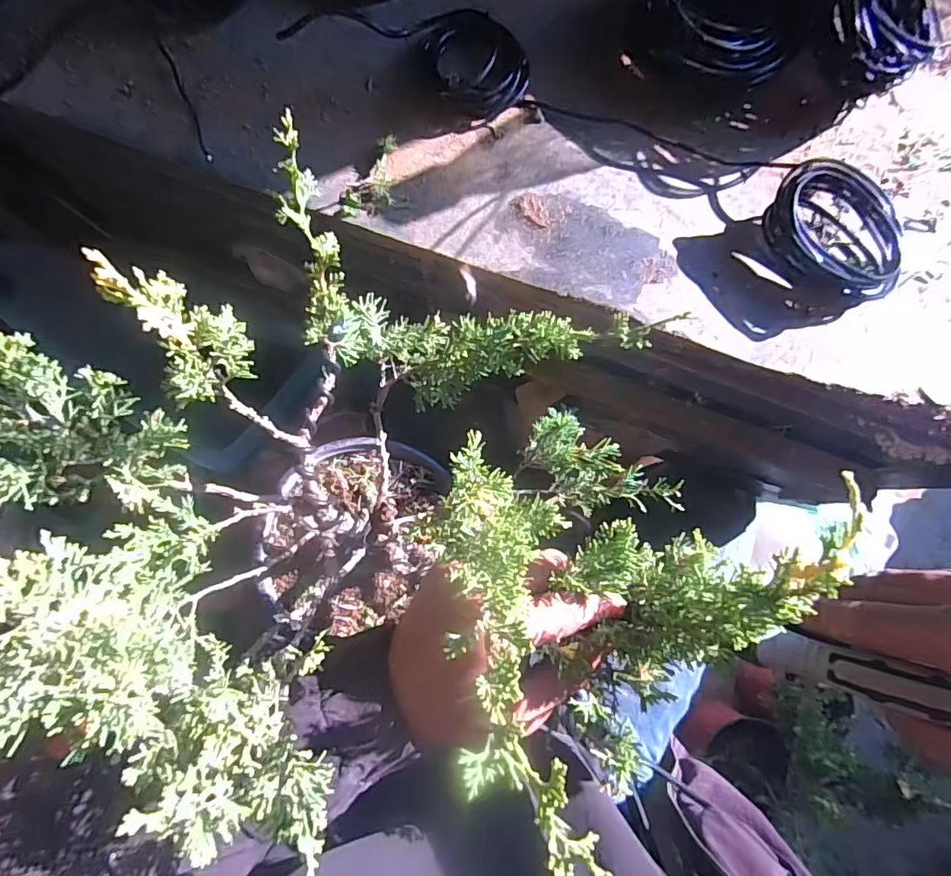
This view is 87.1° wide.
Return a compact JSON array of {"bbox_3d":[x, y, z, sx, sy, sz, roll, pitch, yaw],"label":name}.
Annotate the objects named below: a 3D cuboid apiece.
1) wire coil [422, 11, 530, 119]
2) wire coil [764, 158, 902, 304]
[{"bbox_3d":[0.002,-0.239,0.319,0.060,0.017,0.062,0,81,-2],"label":"wire coil"},{"bbox_3d":[0.215,-0.120,0.300,0.053,0.035,0.090,-35,84,-6],"label":"wire coil"}]

